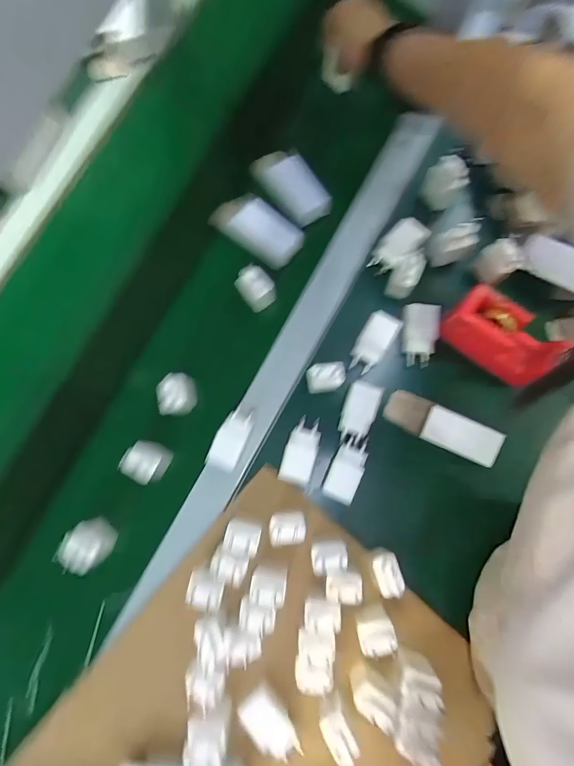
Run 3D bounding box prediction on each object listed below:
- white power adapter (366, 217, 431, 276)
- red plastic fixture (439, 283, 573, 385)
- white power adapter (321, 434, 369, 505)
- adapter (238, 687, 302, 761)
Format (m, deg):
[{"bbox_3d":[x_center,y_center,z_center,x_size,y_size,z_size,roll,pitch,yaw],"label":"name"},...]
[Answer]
[{"bbox_3d":[0.154,-0.189,0.511,0.087,0.026,0.043,-41,80,-8],"label":"white power adapter"},{"bbox_3d":[0.258,-0.055,0.447,0.129,0.059,0.057,37,80,8],"label":"red plastic fixture"},{"bbox_3d":[0.076,0.107,0.470,0.039,0.021,0.080,25,79,6],"label":"white power adapter"},{"bbox_3d":[-0.017,0.387,0.421,0.038,0.023,0.080,-43,81,-9],"label":"adapter"}]

